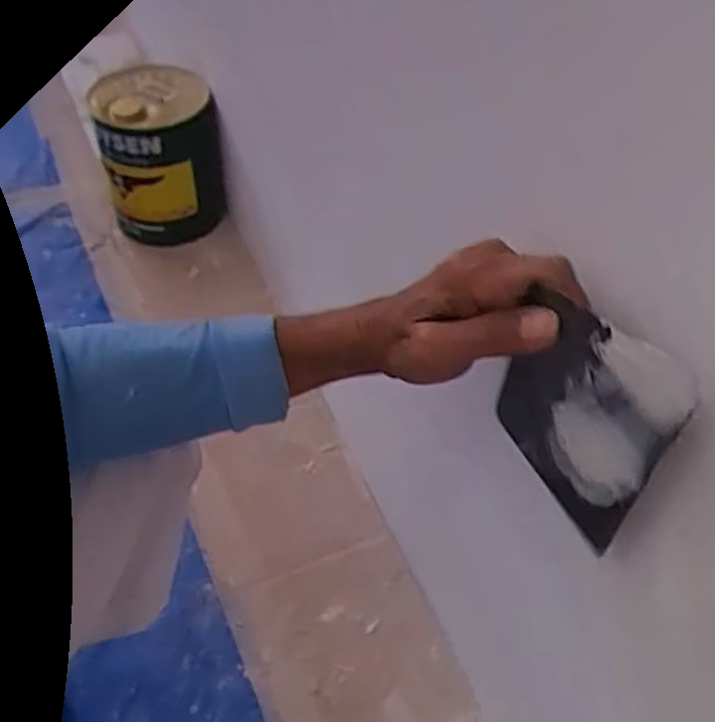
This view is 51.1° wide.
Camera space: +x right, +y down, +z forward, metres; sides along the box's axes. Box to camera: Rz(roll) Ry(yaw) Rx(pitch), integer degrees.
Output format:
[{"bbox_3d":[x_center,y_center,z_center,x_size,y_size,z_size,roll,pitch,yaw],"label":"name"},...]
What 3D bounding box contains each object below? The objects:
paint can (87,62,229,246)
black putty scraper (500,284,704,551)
[{"bbox_3d":[-0.282,-0.299,1.118,0.160,0.210,0.160,-2,51,-5],"label":"paint can"},{"bbox_3d":[0.115,0.028,0.385,0.008,0.143,0.094,-24,57,-21],"label":"black putty scraper"}]

